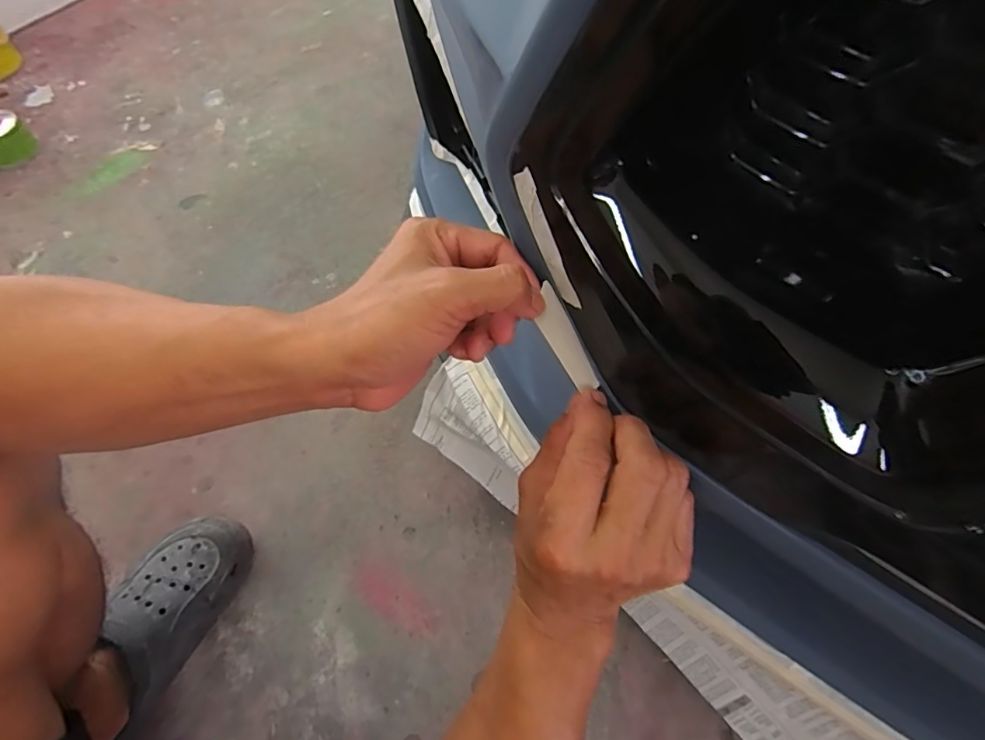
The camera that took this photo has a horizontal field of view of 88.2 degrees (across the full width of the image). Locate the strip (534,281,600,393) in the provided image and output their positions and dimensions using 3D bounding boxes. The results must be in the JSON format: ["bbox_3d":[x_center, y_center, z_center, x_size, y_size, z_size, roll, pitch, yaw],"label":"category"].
[{"bbox_3d":[0.039,-0.017,0.273,0.019,0.005,0.060,-34,99,-29],"label":"strip"}]

